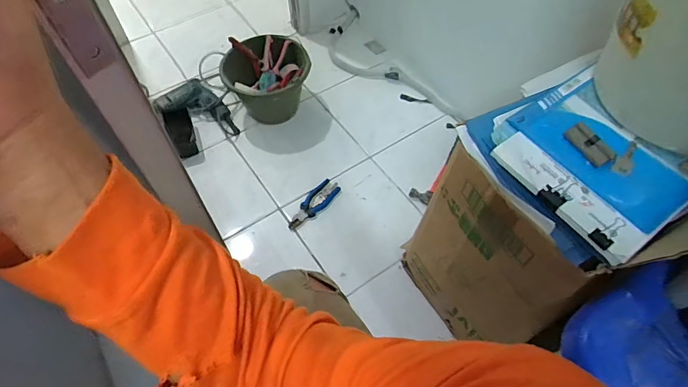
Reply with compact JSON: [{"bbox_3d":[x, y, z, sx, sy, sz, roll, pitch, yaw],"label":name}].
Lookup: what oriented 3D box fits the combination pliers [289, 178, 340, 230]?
[{"bbox_3d":[-0.082,0.025,1.127,0.060,0.021,0.176,34,64,20],"label":"combination pliers"}]

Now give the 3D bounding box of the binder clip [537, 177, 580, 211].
[{"bbox_3d":[0.283,-0.002,0.557,0.048,0.011,0.032,-26,61,-15],"label":"binder clip"}]

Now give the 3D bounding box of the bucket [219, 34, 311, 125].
[{"bbox_3d":[-0.217,-0.322,1.230,0.222,0.177,0.190,21,60,13],"label":"bucket"}]

